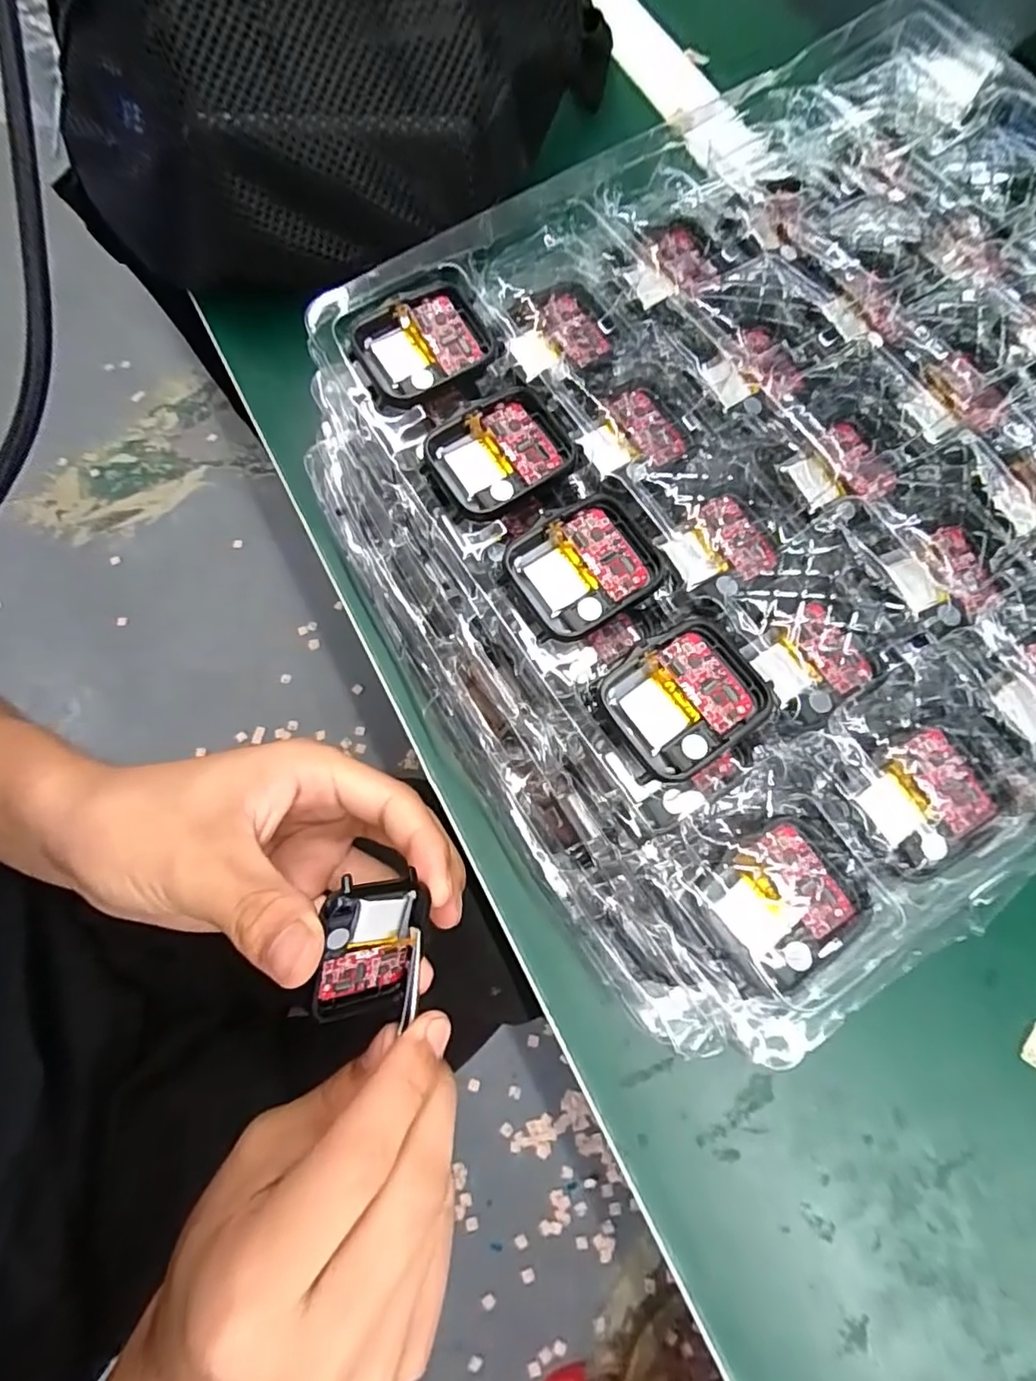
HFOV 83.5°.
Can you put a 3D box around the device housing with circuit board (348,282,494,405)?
[{"bbox_3d":[-0.031,-0.121,0.203,0.045,0.009,0.038,-27,77,-7],"label":"device housing with circuit board"}]

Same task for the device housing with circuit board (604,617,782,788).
[{"bbox_3d":[0.050,0.003,0.173,0.044,0.010,0.038,-26,78,-5],"label":"device housing with circuit board"}]

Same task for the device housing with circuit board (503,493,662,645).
[{"bbox_3d":[0.021,-0.039,0.180,0.044,0.005,0.037,-30,78,-6],"label":"device housing with circuit board"}]

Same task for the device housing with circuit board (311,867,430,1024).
[{"bbox_3d":[-0.047,0.085,0.189,0.035,0.006,0.046,1,103,-39],"label":"device housing with circuit board"}]

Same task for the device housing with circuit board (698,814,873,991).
[{"bbox_3d":[0.077,0.059,0.163,0.039,0.006,0.036,-34,78,-7],"label":"device housing with circuit board"}]

